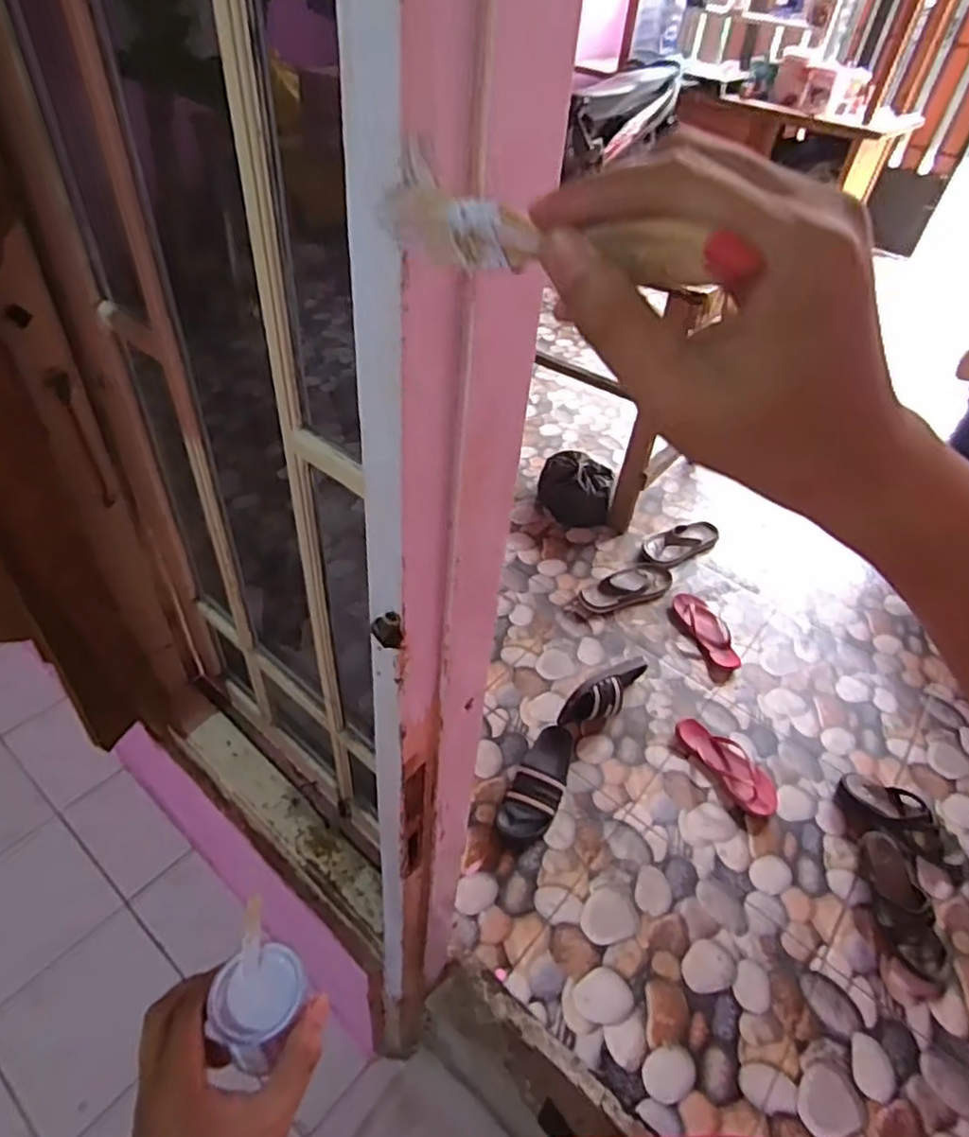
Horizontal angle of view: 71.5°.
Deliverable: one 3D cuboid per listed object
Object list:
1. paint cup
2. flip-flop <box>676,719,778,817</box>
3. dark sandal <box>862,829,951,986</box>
[{"bbox_3d":[-0.142,0.280,0.431,0.054,0.049,0.057,3,44,-3],"label":"paint cup"},{"bbox_3d":[0.529,0.416,1.456,0.094,0.033,0.249,-20,49,-25],"label":"flip-flop"},{"bbox_3d":[0.780,0.624,1.262,0.112,0.038,0.250,9,44,3],"label":"dark sandal"}]

